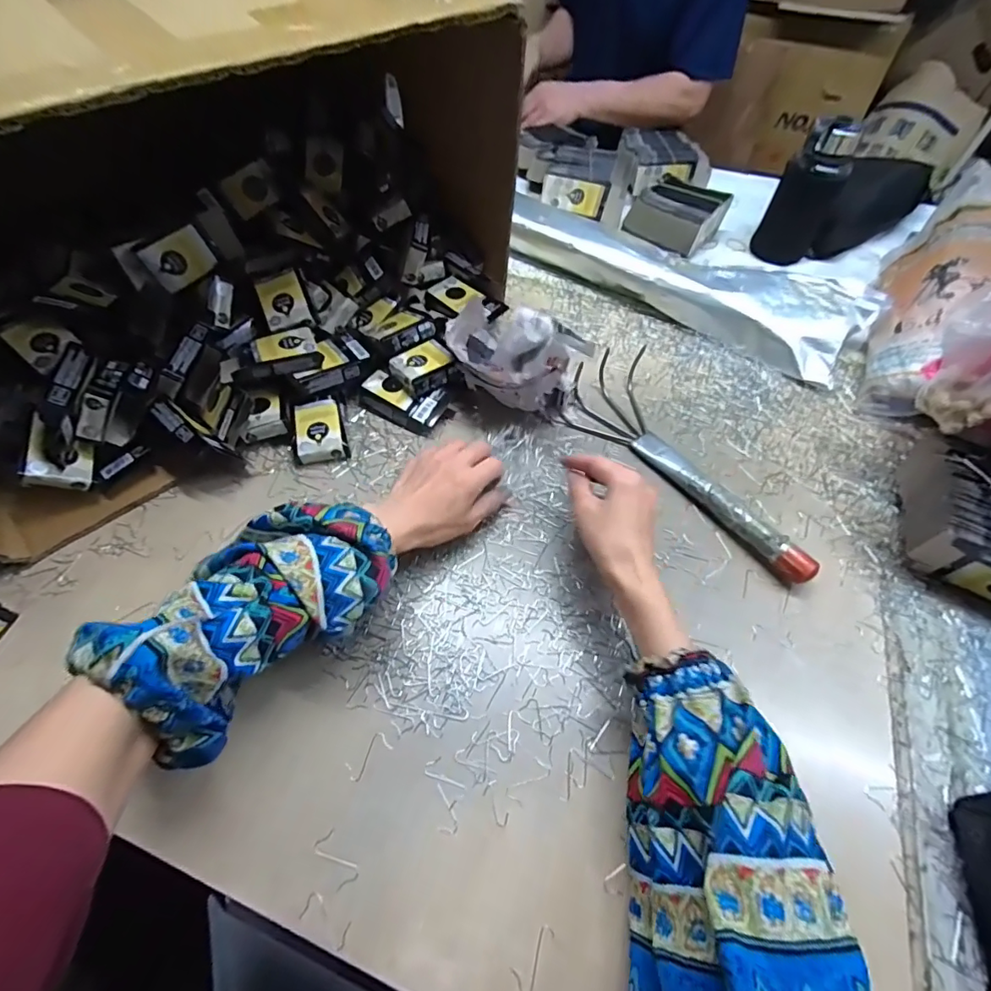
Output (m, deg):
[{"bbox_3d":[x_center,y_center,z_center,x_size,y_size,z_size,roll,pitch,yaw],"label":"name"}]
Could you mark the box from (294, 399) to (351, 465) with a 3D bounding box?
[{"bbox_3d":[-0.187,-0.068,0.523,0.052,0.026,0.066,-10,57,-7],"label":"box"}]

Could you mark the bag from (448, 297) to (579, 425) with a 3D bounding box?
[{"bbox_3d":[0.020,-0.151,0.537,0.139,0.105,0.101,40,65,22],"label":"bag"}]

